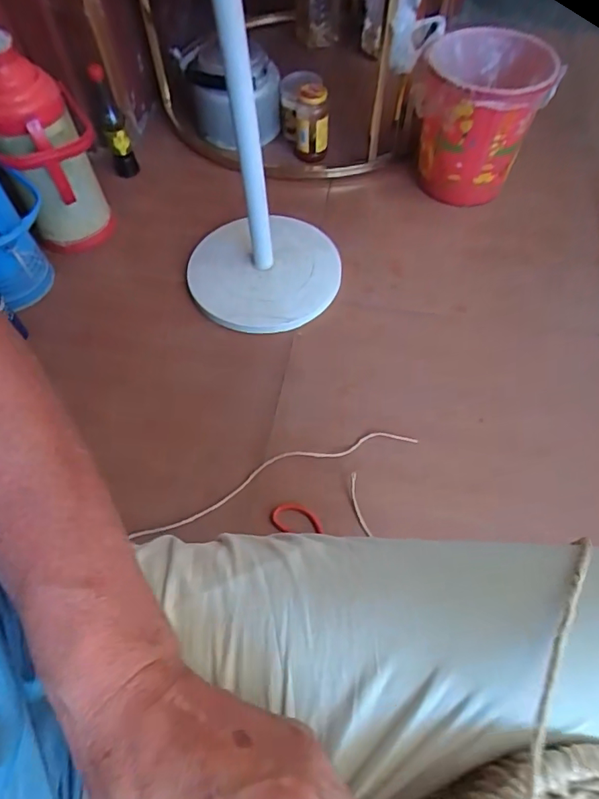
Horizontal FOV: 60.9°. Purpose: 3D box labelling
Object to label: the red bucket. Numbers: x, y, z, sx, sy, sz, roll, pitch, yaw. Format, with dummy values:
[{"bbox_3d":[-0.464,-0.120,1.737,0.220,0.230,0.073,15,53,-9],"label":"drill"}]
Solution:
[{"bbox_3d":[0.375,-0.597,1.106,0.265,0.260,0.223,7,59,7],"label":"red bucket"}]

